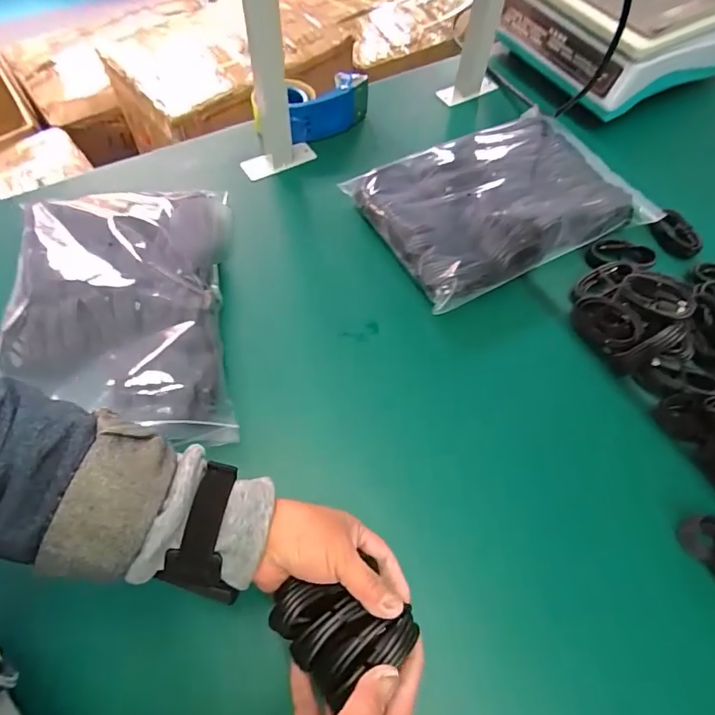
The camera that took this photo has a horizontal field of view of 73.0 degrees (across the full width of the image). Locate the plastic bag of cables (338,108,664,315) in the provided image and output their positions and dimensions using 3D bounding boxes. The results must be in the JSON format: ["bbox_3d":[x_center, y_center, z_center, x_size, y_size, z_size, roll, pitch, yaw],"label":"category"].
[{"bbox_3d":[0.179,-0.196,0.603,0.326,0.041,0.220,-23,63,-15],"label":"plastic bag of cables"}]

